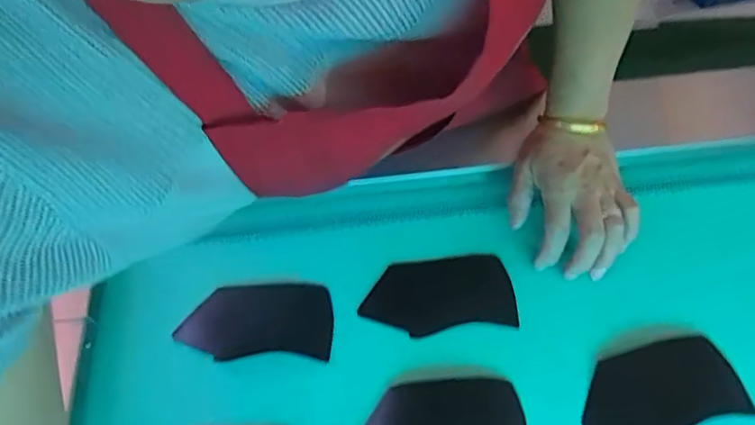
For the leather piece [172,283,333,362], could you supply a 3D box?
[{"bbox_3d":[-0.102,0.092,0.492,0.124,0.007,0.067,1,56,-5],"label":"leather piece"}]

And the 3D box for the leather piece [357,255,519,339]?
[{"bbox_3d":[0.052,0.072,0.505,0.127,0.004,0.067,-6,59,-1],"label":"leather piece"}]

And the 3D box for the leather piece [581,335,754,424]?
[{"bbox_3d":[0.220,0.136,0.449,0.125,0.014,0.069,-15,58,-8],"label":"leather piece"}]

